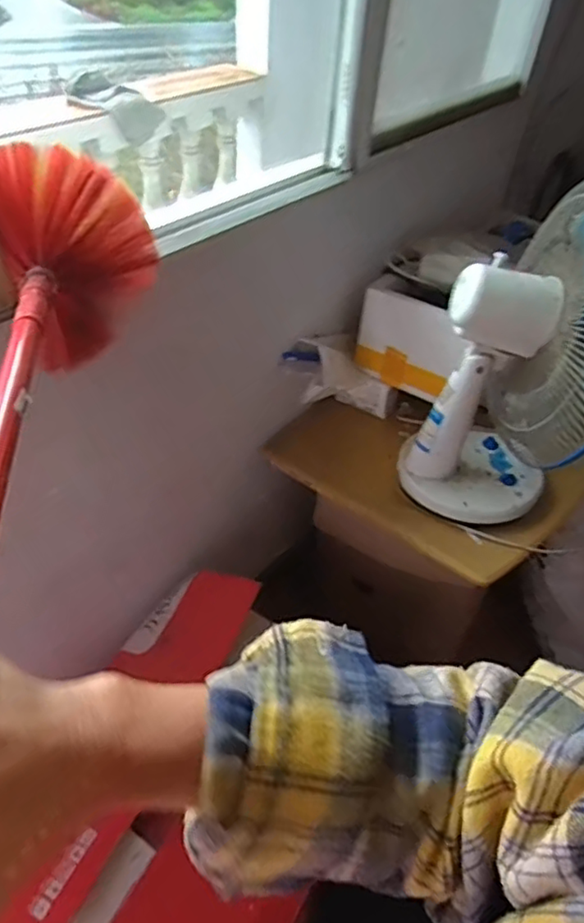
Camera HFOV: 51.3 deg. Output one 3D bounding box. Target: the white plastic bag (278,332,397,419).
[{"bbox_3d":[0.094,-0.163,1.193,0.275,0.118,0.130,15,32,-43],"label":"white plastic bag"}]

